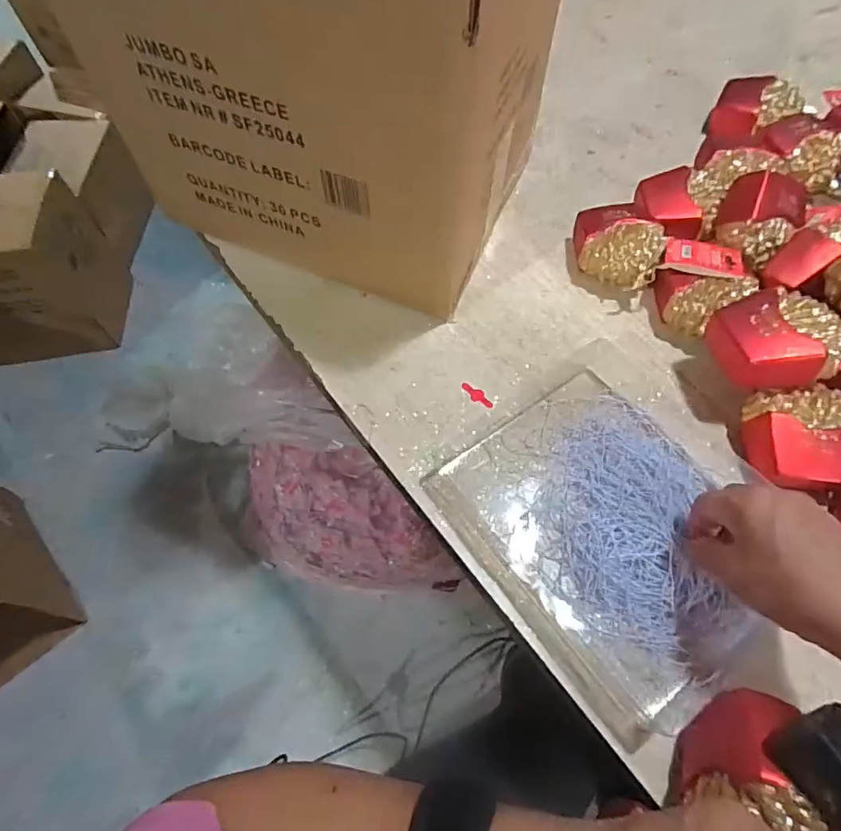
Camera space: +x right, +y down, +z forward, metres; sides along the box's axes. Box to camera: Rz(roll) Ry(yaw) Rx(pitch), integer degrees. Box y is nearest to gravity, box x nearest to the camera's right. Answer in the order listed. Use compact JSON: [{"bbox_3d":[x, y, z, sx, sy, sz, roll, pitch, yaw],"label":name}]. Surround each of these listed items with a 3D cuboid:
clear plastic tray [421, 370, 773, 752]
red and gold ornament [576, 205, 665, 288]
[{"bbox_3d":[0.131,0.076,0.351,0.170,0.017,0.211,-32,63,-16],"label":"clear plastic tray"},{"bbox_3d":[0.177,-0.148,0.455,0.072,0.043,0.090,5,60,6],"label":"red and gold ornament"}]

